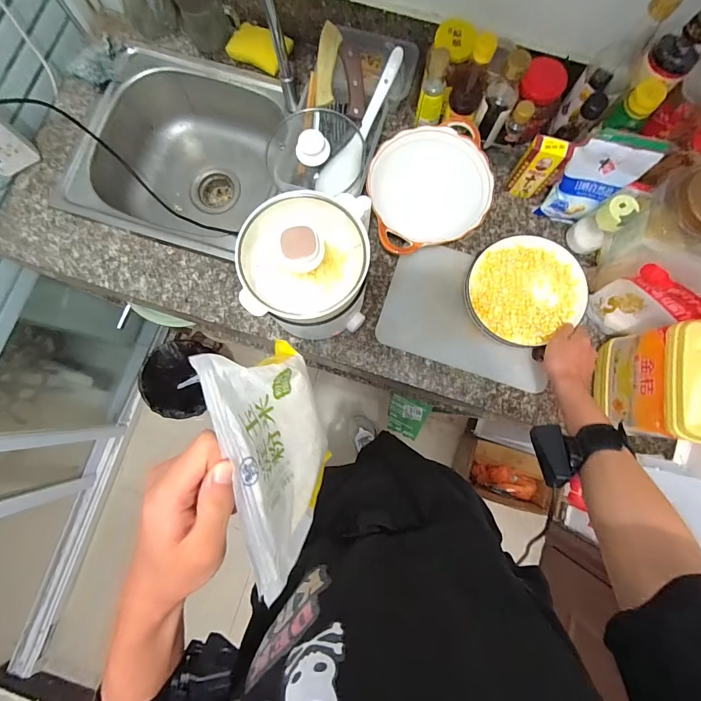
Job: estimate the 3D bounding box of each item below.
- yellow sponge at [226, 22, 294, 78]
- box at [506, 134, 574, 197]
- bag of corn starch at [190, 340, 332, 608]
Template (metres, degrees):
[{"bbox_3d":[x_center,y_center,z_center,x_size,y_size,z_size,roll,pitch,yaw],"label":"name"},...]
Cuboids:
[{"bbox_3d":[-0.173,-0.578,0.703,0.104,0.021,0.077,22,83,4],"label":"yellow sponge"},{"bbox_3d":[0.305,-0.293,0.605,0.064,0.122,0.022,18,83,3],"label":"box"},{"bbox_3d":[-0.052,0.072,0.293,0.047,0.157,0.169,-15,82,-1],"label":"bag of corn starch"}]

